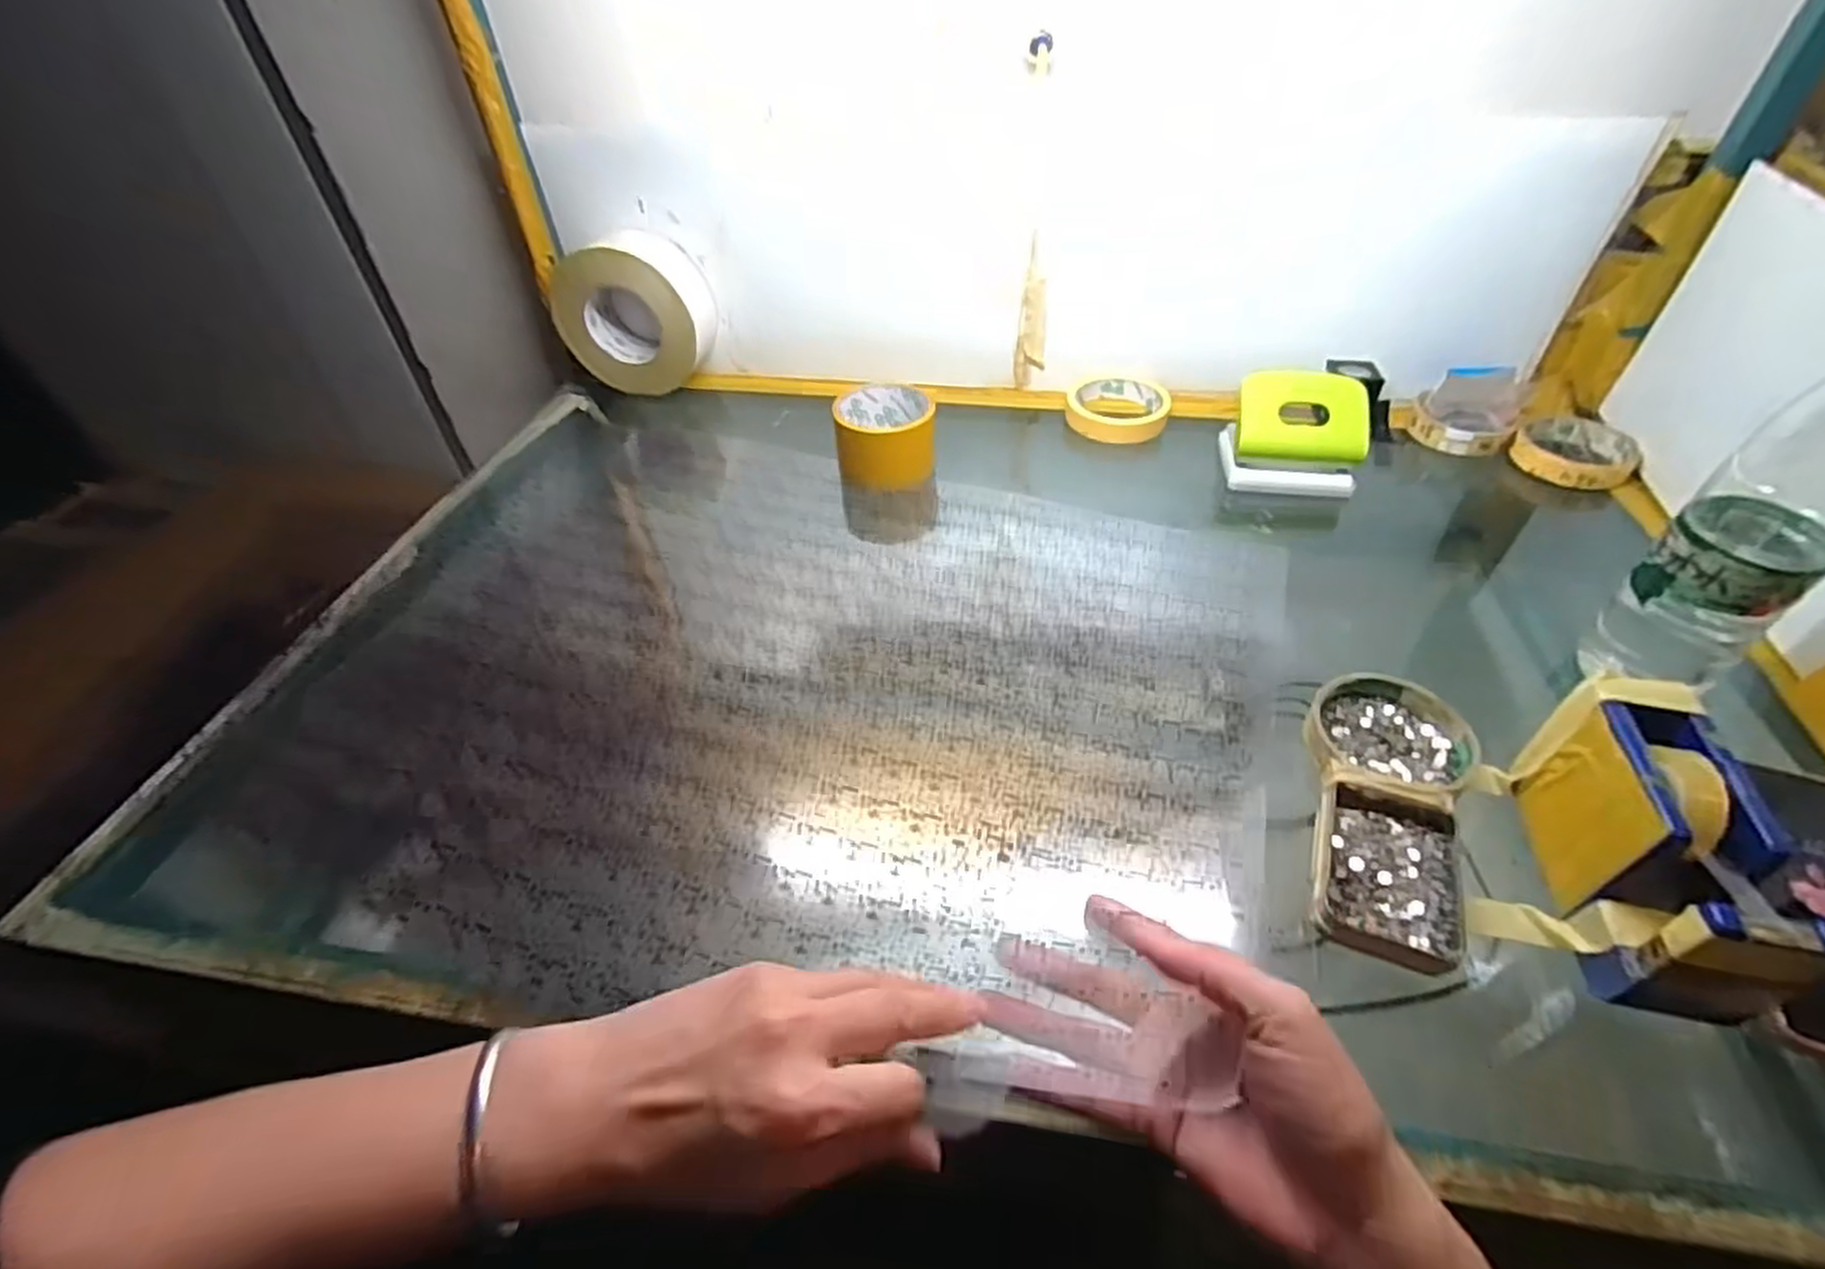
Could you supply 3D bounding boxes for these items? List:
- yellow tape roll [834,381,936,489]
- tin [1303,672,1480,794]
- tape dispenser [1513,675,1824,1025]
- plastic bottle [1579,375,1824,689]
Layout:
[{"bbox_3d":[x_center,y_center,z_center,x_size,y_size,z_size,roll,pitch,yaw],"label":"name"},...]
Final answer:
[{"bbox_3d":[-0.023,-0.171,0.664,0.082,0.053,0.088,-2,44,2],"label":"yellow tape roll"},{"bbox_3d":[0.270,0.058,0.434,0.085,0.017,0.076,9,46,12],"label":"tin"},{"bbox_3d":[0.332,0.095,0.348,0.051,0.078,0.136,7,45,10],"label":"tape dispenser"},{"bbox_3d":[0.445,-0.059,0.399,0.069,0.210,0.065,-30,50,-24],"label":"plastic bottle"}]

